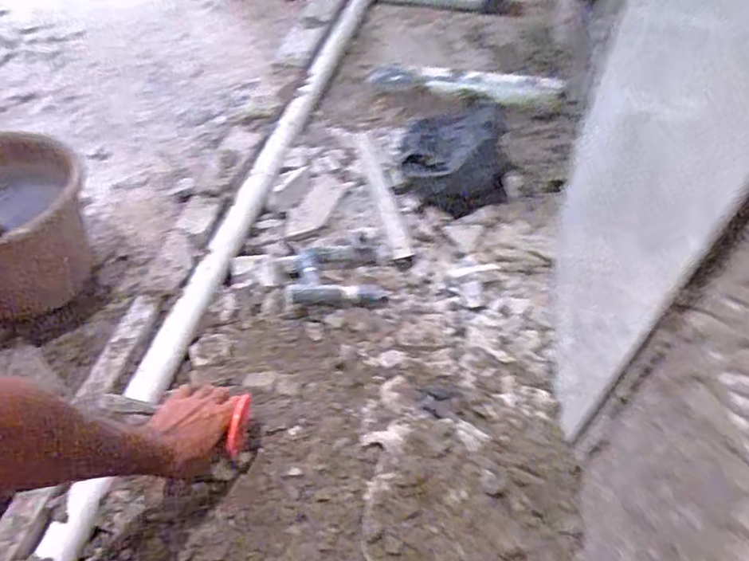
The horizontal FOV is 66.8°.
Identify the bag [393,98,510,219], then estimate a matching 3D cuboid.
[{"bbox_3d":[0.147,-0.228,1.065,0.200,0.101,0.202,4,51,2],"label":"bag"}]

